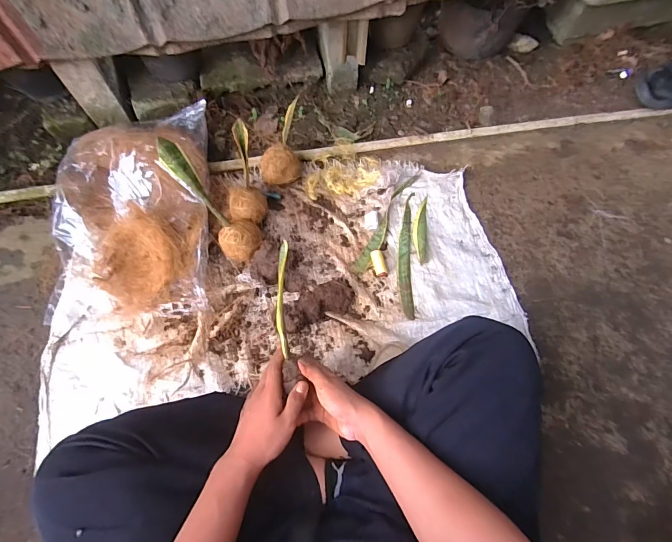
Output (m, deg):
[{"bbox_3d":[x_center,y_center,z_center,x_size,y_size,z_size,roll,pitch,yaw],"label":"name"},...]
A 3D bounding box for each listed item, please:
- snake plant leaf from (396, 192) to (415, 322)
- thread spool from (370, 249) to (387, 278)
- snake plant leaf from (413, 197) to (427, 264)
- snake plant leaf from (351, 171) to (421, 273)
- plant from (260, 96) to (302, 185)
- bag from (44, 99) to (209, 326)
[{"bbox_3d":[0.149,-0.041,0.800,0.034,0.010,0.283,3,72,-1],"label":"snake plant leaf"},{"bbox_3d":[0.090,-0.016,0.782,0.024,0.017,0.055,-14,73,-7],"label":"thread spool"},{"bbox_3d":[0.187,-0.093,0.817,0.031,0.019,0.158,6,72,0],"label":"snake plant leaf"},{"bbox_3d":[0.112,-0.113,0.826,0.034,0.012,0.282,27,73,7],"label":"snake plant leaf"},{"bbox_3d":[-0.120,-0.265,0.809,0.085,0.119,0.135,2,72,-1],"label":"plant"},{"bbox_3d":[-0.410,-0.137,0.755,0.292,0.090,0.441,-3,72,-3],"label":"bag"}]

